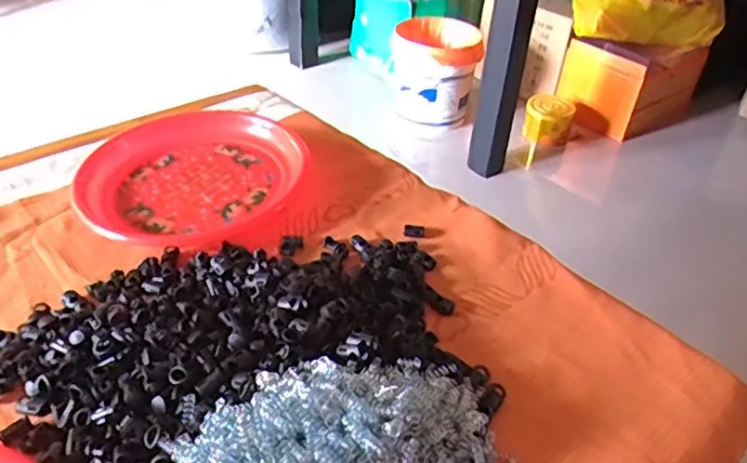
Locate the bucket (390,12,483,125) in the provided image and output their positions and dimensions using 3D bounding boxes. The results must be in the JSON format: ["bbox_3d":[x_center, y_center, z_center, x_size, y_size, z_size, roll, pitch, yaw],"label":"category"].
[{"bbox_3d":[0.180,-0.485,1.814,0.251,0.272,0.251,3,38,-2],"label":"bucket"}]

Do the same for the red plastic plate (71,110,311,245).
[{"bbox_3d":[-0.181,-0.060,0.616,0.202,0.041,0.202,3,38,-2],"label":"red plastic plate"}]

